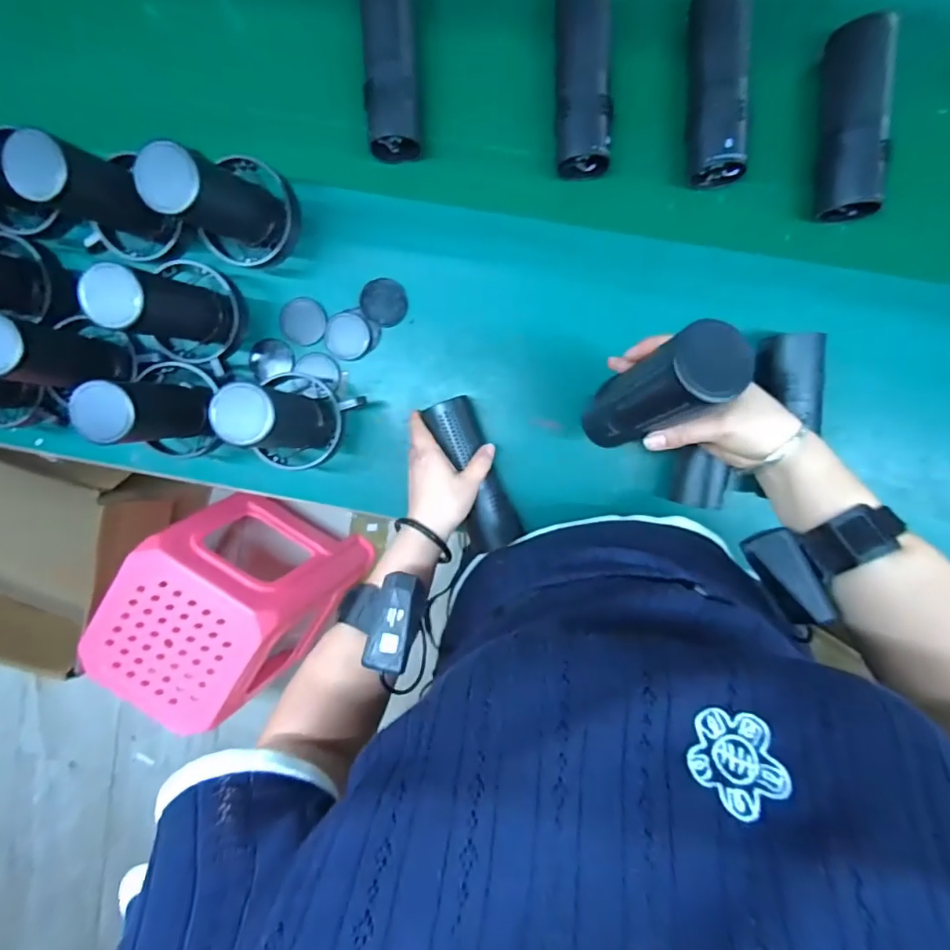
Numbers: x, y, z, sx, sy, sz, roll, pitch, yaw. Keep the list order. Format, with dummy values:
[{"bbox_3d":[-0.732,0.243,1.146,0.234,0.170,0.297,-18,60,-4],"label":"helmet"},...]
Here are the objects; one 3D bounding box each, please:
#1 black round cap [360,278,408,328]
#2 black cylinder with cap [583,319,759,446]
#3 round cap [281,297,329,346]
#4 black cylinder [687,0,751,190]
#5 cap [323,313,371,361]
[{"bbox_3d":[-0.100,-0.188,0.544,0.050,0.007,0.050,0,97,4],"label":"black round cap"},{"bbox_3d":[0.131,-0.060,0.377,0.046,0.163,0.050,2,81,-13],"label":"black cylinder with cap"},{"bbox_3d":[-0.195,-0.174,0.562,0.053,0.004,0.051,17,97,2],"label":"round cap"},{"bbox_3d":[0.234,-0.380,0.479,0.049,0.046,0.175,-2,96,4],"label":"black cylinder"},{"bbox_3d":[-0.141,-0.154,0.552,0.050,0.004,0.050,0,97,4],"label":"cap"}]

